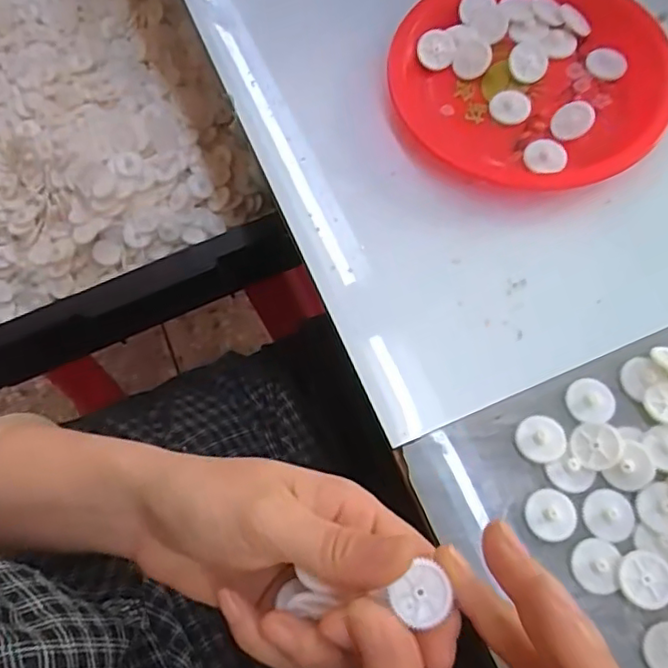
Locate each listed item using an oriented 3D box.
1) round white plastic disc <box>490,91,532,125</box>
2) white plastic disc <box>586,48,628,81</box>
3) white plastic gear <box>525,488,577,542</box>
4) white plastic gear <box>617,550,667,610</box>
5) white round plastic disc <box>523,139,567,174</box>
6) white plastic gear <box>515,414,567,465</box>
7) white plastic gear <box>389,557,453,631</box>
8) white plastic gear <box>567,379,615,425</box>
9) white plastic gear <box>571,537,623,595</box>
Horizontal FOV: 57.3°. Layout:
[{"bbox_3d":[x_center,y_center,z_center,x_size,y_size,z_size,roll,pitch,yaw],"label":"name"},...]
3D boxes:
[{"bbox_3d":[0.099,-0.127,0.343,0.022,0.005,0.019,-2,69,2],"label":"round white plastic disc"},{"bbox_3d":[0.156,-0.155,0.349,0.022,0.004,0.019,23,72,11],"label":"white plastic disc"},{"bbox_3d":[0.094,0.078,0.264,0.021,0.004,0.021,-1,69,2],"label":"white plastic gear"},{"bbox_3d":[0.129,0.101,0.252,0.022,0.005,0.022,-1,69,2],"label":"white plastic gear"},{"bbox_3d":[0.115,-0.096,0.332,0.021,0.006,0.018,-8,69,0],"label":"white round plastic disc"},{"bbox_3d":[0.094,0.048,0.278,0.021,0.005,0.021,-11,69,-1],"label":"white plastic gear"},{"bbox_3d":[0.029,0.088,0.206,0.019,0.004,0.017,-26,70,-7],"label":"white plastic gear"},{"bbox_3d":[0.119,0.030,0.281,0.022,0.007,0.021,-21,70,-5],"label":"white plastic gear"},{"bbox_3d":[0.110,0.096,0.255,0.018,0.004,0.022,16,71,9],"label":"white plastic gear"}]

